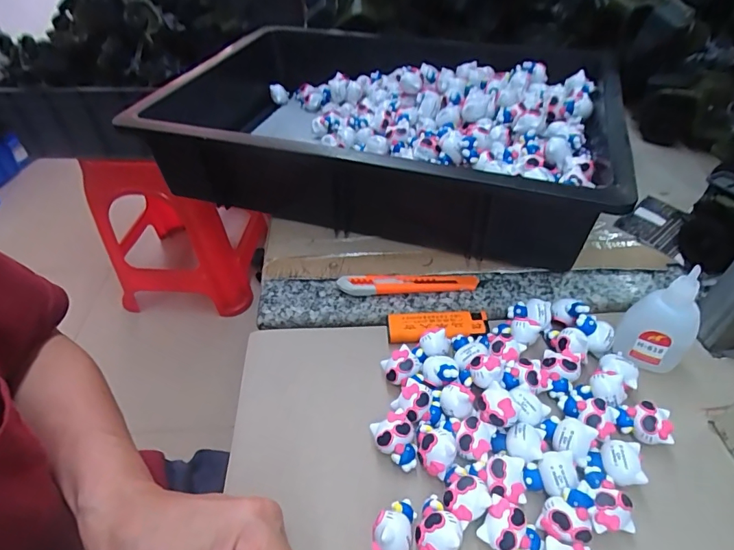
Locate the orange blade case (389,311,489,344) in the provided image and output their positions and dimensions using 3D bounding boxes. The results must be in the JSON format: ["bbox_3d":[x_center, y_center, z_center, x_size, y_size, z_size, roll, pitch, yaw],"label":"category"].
[{"bbox_3d":[0.057,0.040,0.355,0.079,0.009,0.025,-6,45,-2],"label":"orange blade case"}]

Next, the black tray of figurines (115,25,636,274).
[{"bbox_3d":[0.013,-0.170,0.496,0.472,0.100,0.321,12,47,15],"label":"black tray of figurines"}]

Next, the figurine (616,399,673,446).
[{"bbox_3d":[0.181,0.097,0.291,0.033,0.020,0.024,10,47,14],"label":"figurine"}]

